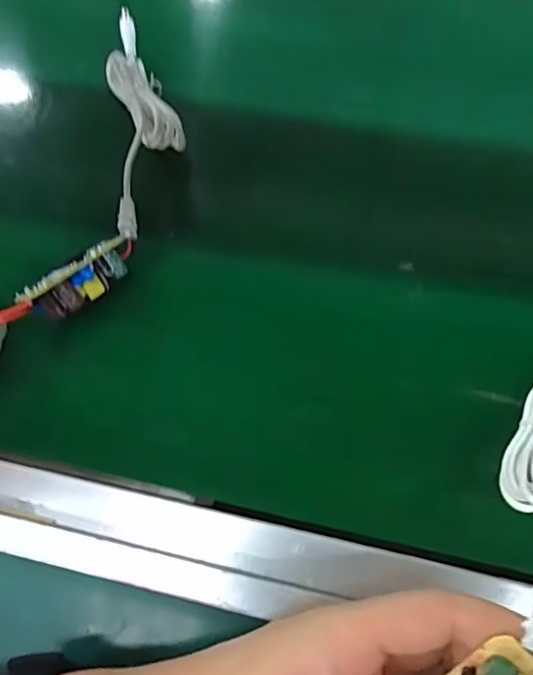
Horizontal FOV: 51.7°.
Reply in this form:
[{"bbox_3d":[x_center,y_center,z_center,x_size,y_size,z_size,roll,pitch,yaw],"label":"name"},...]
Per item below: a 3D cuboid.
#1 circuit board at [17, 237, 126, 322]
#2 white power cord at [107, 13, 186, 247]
[{"bbox_3d":[-0.101,-0.033,0.297,0.022,0.026,0.062,41,58,18],"label":"circuit board"},{"bbox_3d":[-0.079,-0.142,0.355,0.044,0.021,0.167,-10,66,-2],"label":"white power cord"}]

